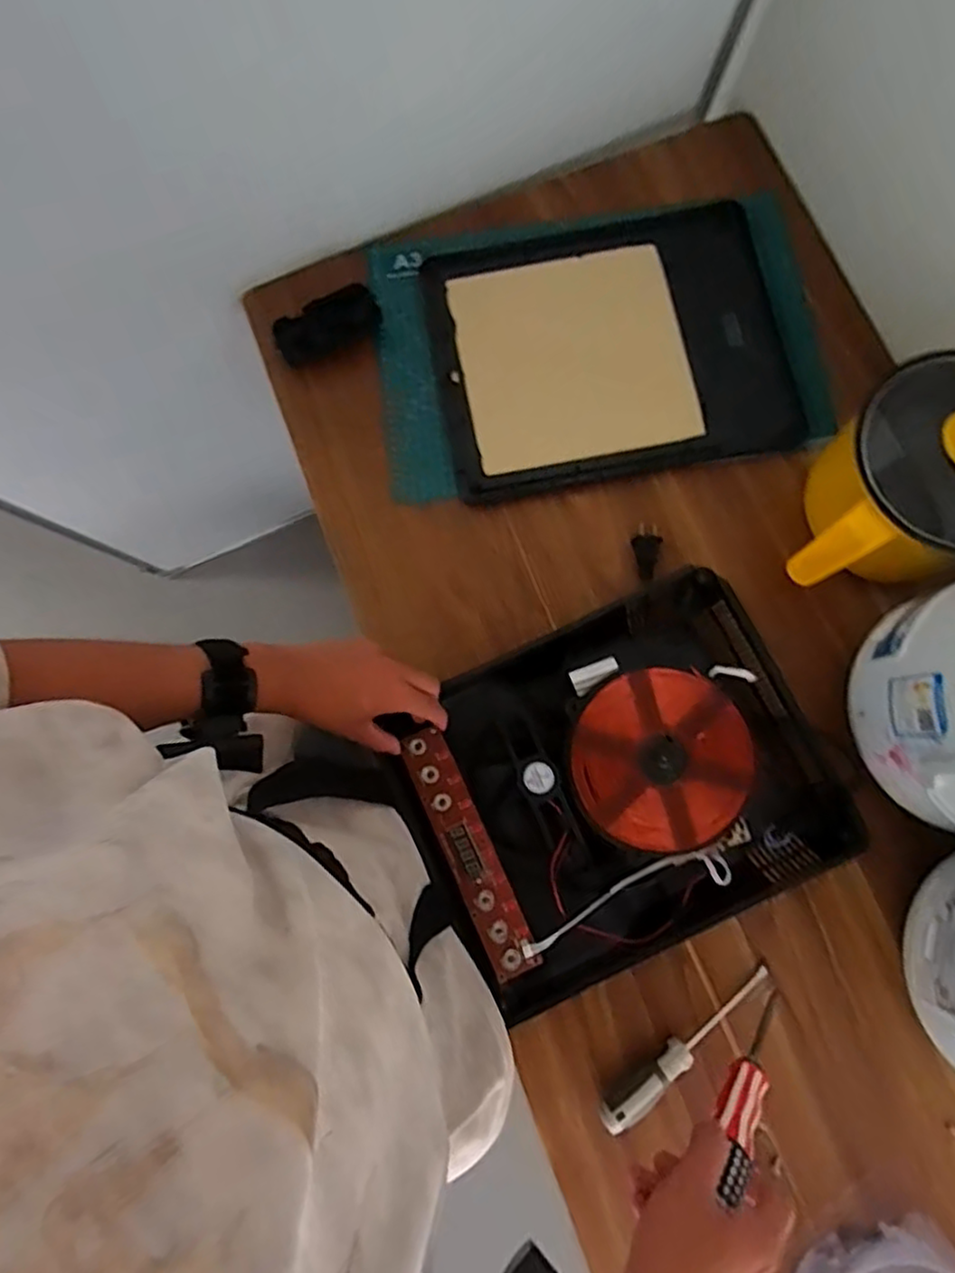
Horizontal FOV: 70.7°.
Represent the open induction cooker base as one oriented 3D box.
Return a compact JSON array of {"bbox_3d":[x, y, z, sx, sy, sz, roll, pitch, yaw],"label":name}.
[{"bbox_3d":[0.118,0.123,0.579,0.340,0.053,0.267,-26,80,-4],"label":"open induction cooker base"}]

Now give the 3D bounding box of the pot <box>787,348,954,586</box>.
[{"bbox_3d":[0.359,-0.120,0.572,0.180,0.151,0.161,-32,80,-5],"label":"pot"}]

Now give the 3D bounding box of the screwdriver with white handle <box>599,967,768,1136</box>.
[{"bbox_3d":[0.175,0.340,0.556,0.177,0.033,0.026,-36,81,-5],"label":"screwdriver with white handle"}]

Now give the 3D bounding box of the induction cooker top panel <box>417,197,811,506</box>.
[{"bbox_3d":[0.132,-0.290,0.678,0.342,0.015,0.278,-12,79,-1],"label":"induction cooker top panel"}]

